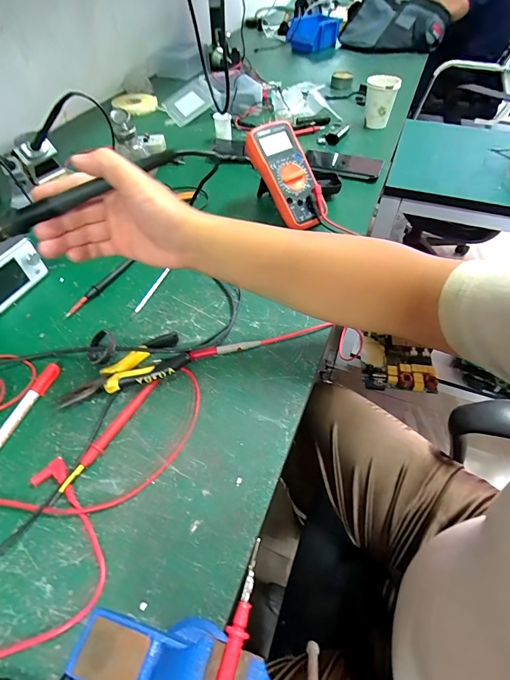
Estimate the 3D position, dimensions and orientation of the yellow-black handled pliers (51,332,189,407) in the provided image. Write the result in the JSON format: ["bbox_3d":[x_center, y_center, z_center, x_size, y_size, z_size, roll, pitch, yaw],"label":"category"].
[{"bbox_3d":[-0.155,0.037,0.415,0.150,0.025,0.062,-23,55,-16],"label":"yellow-black handled pliers"}]

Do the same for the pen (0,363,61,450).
[{"bbox_3d":[-0.261,0.084,0.390,0.014,0.010,0.136,14,53,12],"label":"pen"}]

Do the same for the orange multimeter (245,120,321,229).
[{"bbox_3d":[0.051,-0.267,0.589,0.080,0.043,0.175,-27,95,-18],"label":"orange multimeter"}]

